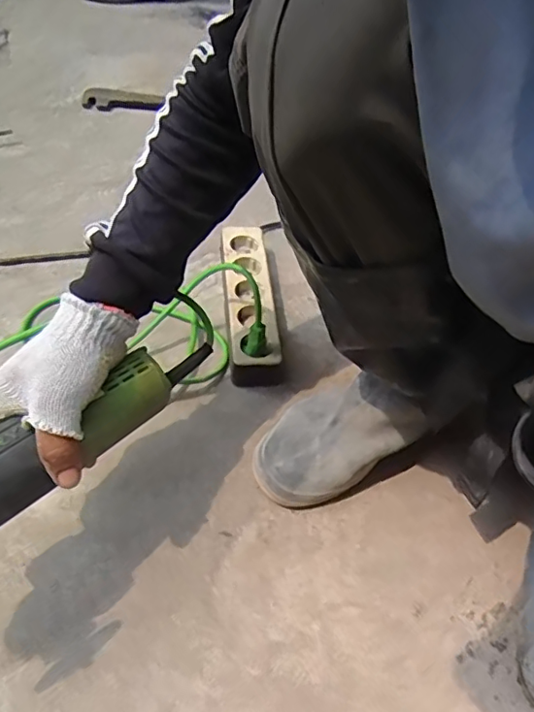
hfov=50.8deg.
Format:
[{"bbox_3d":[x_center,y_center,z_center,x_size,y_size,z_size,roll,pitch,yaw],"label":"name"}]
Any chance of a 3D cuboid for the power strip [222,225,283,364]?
[{"bbox_3d":[-0.024,-0.073,0.715,0.061,0.053,0.245,0,45,-8],"label":"power strip"}]

